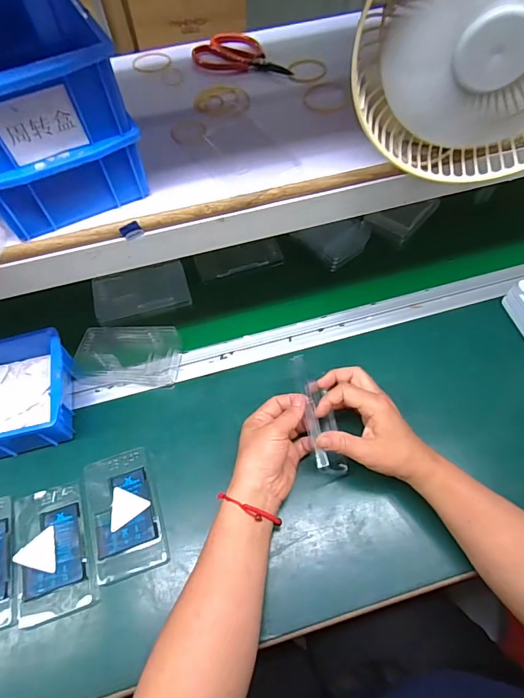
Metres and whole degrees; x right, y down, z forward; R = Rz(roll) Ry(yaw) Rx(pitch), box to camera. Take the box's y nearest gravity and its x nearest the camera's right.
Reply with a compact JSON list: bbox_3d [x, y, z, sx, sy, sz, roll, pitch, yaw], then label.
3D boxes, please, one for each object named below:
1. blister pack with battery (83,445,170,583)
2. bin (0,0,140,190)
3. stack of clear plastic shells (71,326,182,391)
[{"bbox_3d":[-0.151,0.178,0.452,0.073,0.010,0.126,-17,60,-7],"label":"blister pack with battery"},{"bbox_3d":[-0.203,-0.227,0.331,0.127,0.067,0.199,-27,61,-13],"label":"bin"},{"bbox_3d":[-0.175,0.008,0.550,0.131,0.031,0.073,4,59,5],"label":"stack of clear plastic shells"}]

